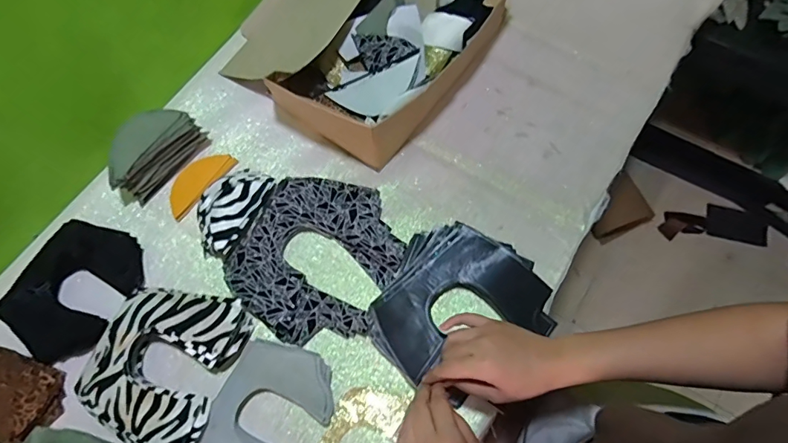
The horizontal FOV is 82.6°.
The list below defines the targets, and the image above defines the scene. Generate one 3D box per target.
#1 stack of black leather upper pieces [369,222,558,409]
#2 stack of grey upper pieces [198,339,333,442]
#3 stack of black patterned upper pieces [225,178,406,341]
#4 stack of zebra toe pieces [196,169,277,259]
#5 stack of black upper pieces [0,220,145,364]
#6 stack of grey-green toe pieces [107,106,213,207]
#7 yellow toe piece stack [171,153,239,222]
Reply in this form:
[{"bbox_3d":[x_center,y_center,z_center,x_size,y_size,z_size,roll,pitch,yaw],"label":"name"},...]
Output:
[{"bbox_3d":[0.073,0.098,0.526,0.192,0.029,0.174,-43,74,-14],"label":"stack of black leather upper pieces"},{"bbox_3d":[-0.137,0.216,0.493,0.114,0.031,0.156,24,71,10],"label":"stack of grey upper pieces"},{"bbox_3d":[-0.094,0.044,0.560,0.181,0.032,0.200,29,72,12],"label":"stack of black patterned upper pieces"},{"bbox_3d":[-0.209,-0.015,0.581,0.070,0.042,0.120,31,72,12],"label":"stack of zebra toe pieces"},{"bbox_3d":[-0.386,0.080,0.546,0.122,0.046,0.165,28,71,11],"label":"stack of black upper pieces"},{"bbox_3d":[-0.318,-0.094,0.594,0.049,0.075,0.125,37,73,14],"label":"stack of grey-green toe pieces"},{"bbox_3d":[-0.269,-0.056,0.613,0.048,0.011,0.109,39,74,14],"label":"yellow toe piece stack"}]

